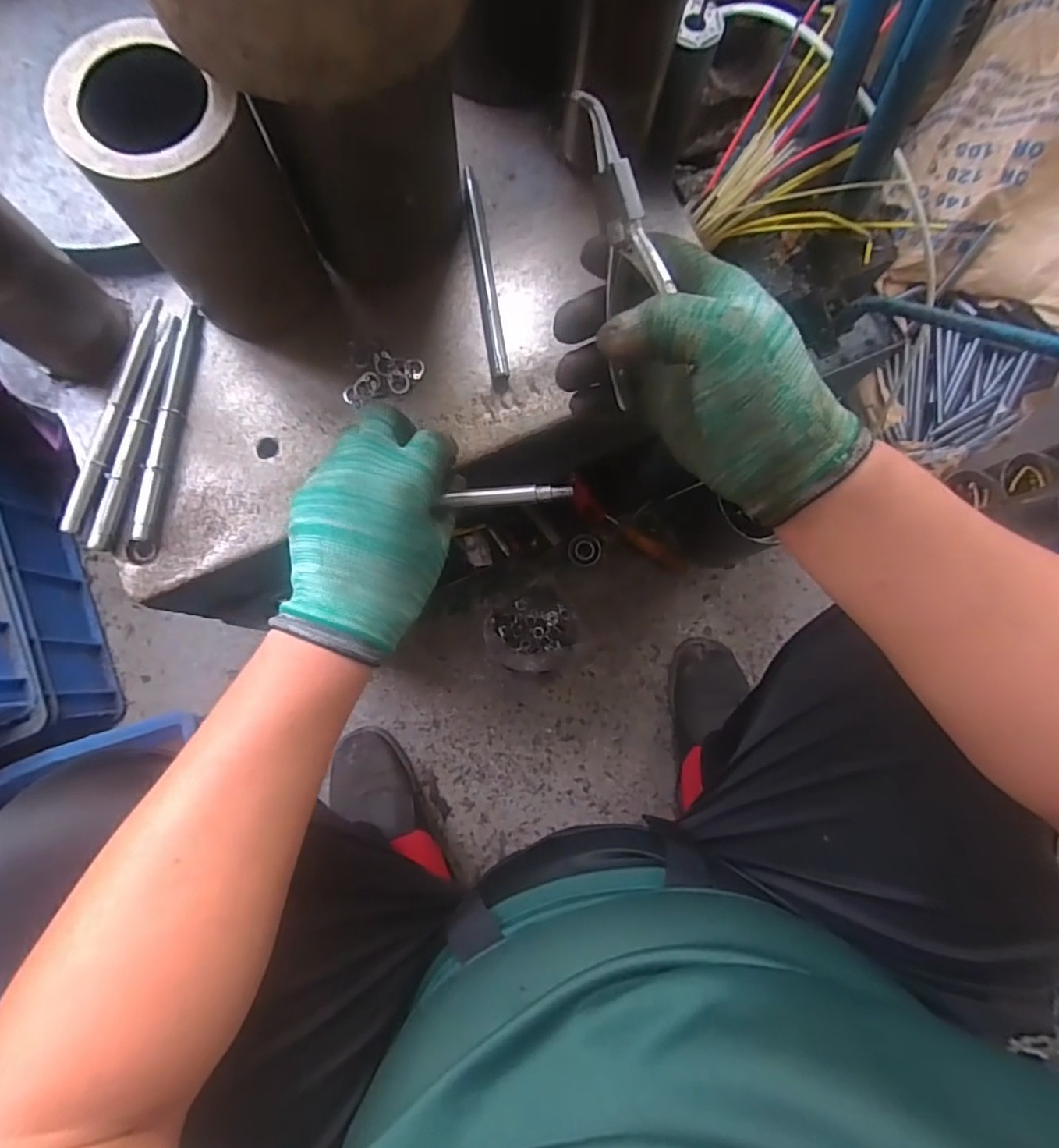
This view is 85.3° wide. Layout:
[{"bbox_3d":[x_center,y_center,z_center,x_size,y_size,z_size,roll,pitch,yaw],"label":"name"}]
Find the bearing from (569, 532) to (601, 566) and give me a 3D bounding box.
[{"bbox_3d":[0.079,-0.033,0.819,0.047,0.011,0.045,0,81,-3],"label":"bearing"}]

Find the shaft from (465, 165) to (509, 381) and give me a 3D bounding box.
[{"bbox_3d":[-0.031,-0.213,0.406,0.012,0.009,0.158,-8,81,-4],"label":"shaft"}]

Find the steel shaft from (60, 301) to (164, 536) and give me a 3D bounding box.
[{"bbox_3d":[-0.266,-0.102,0.370,0.014,0.010,0.159,15,80,0],"label":"steel shaft"}]

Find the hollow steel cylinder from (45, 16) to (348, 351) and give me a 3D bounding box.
[{"bbox_3d":[-0.187,-0.213,0.335,0.086,0.136,0.092,-35,84,-7],"label":"hollow steel cylinder"}]

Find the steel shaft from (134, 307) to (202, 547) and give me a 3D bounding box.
[{"bbox_3d":[-0.236,-0.100,0.373,0.013,0.008,0.158,7,81,-1],"label":"steel shaft"}]

